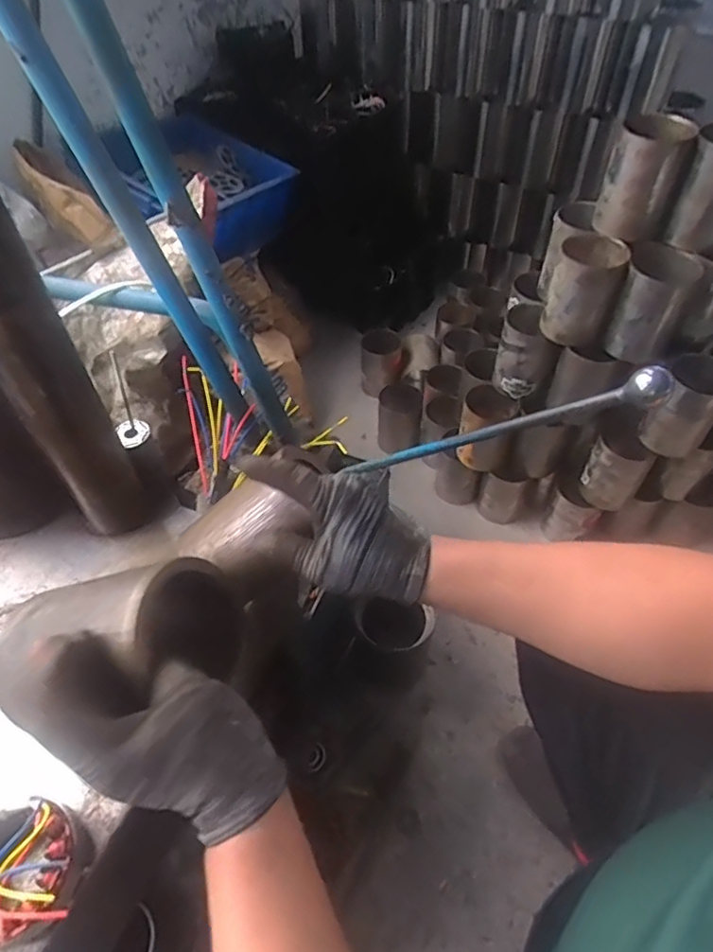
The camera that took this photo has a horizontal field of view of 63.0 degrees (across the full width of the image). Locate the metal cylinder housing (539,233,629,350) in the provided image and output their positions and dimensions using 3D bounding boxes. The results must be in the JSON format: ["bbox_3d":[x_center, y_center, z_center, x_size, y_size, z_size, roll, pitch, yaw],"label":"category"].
[{"bbox_3d":[0.329,-0.267,0.846,0.092,0.126,0.084,22,55,19],"label":"metal cylinder housing"}]

